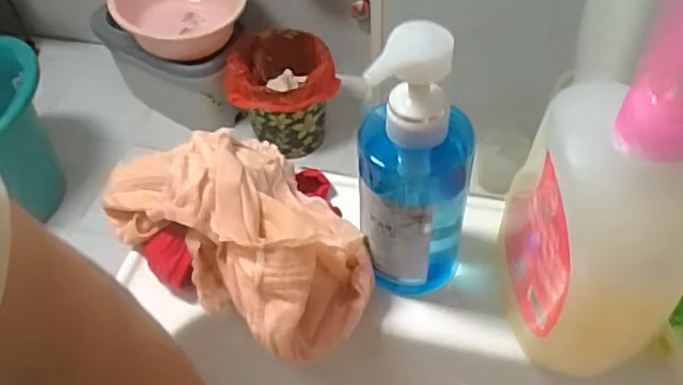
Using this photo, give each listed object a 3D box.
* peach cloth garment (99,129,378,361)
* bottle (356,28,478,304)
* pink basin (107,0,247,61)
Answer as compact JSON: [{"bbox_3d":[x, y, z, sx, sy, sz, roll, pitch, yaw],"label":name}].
[{"bbox_3d":[-0.077,0.015,0.431,0.215,0.070,0.105,34,59,26],"label":"peach cloth garment"},{"bbox_3d":[0.045,-0.009,0.378,0.070,0.186,0.049,9,51,9],"label":"bottle"},{"bbox_3d":[-0.437,-0.499,1.705,0.358,0.147,0.325,-7,51,-3],"label":"pink basin"}]

